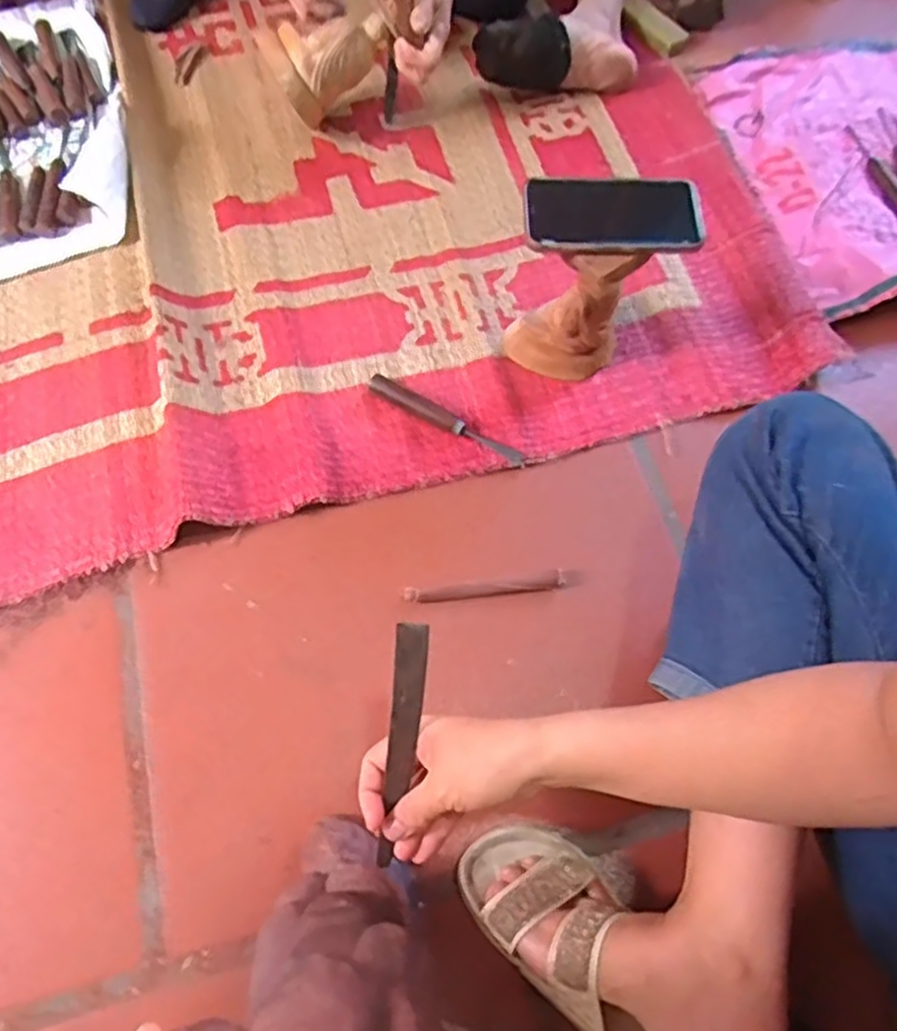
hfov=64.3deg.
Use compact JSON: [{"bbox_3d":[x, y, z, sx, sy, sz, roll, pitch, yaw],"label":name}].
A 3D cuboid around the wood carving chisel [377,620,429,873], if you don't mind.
[{"bbox_3d":[-0.029,0.145,0.448,0.020,0.005,0.165,3,103,-11],"label":"wood carving chisel"}]

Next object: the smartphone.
[{"bbox_3d":[0.142,-0.260,0.615,0.150,0.010,0.074,2,73,3],"label":"smartphone"}]

